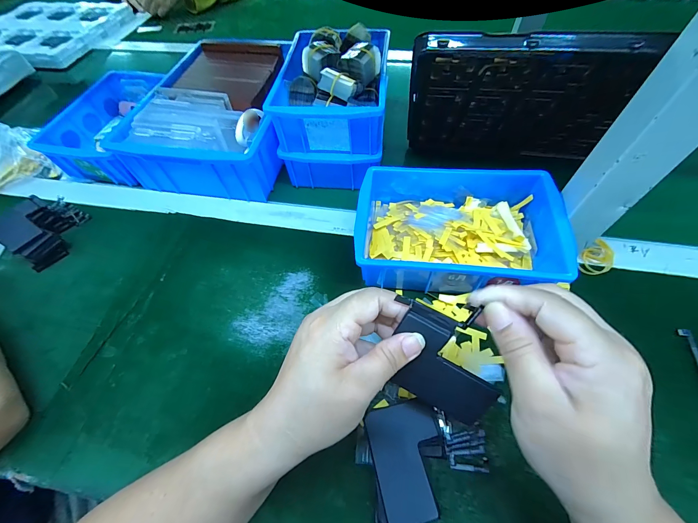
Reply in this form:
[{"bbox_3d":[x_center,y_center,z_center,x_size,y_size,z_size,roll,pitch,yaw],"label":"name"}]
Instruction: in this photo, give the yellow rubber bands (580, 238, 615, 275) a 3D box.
[{"bbox_3d":[0.278,-0.004,0.336,0.044,0.009,0.029,-31,61,-16],"label":"yellow rubber bands"}]

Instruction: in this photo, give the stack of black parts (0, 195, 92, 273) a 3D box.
[{"bbox_3d":[-0.387,-0.043,0.385,0.084,0.041,0.082,28,63,20],"label":"stack of black parts"}]

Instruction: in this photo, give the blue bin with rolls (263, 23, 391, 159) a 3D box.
[{"bbox_3d":[-0.017,-0.225,0.383,0.131,0.071,0.180,4,57,6],"label":"blue bin with rolls"}]

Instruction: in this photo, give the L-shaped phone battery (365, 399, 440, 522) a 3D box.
[{"bbox_3d":[0.046,0.150,0.230,0.055,0.004,0.075,-11,57,-4],"label":"L-shaped phone battery"}]

